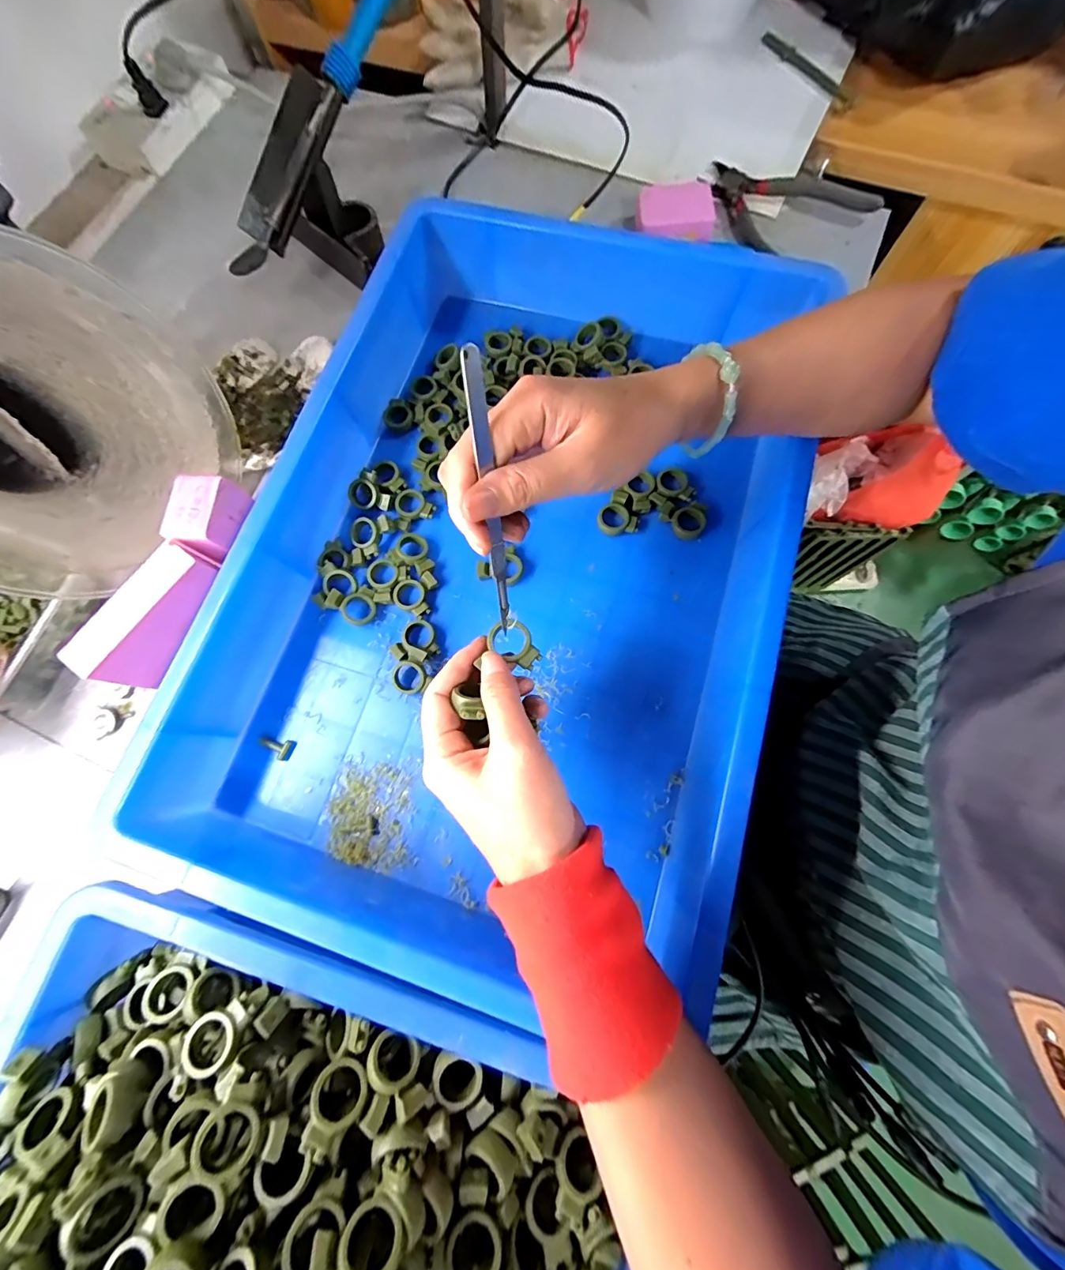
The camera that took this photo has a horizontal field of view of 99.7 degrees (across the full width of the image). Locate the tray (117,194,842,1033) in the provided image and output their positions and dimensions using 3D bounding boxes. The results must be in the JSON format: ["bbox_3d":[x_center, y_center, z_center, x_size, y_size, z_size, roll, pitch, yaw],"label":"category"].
[{"bbox_3d":[-0.012,-0.067,0.348,0.365,0.085,0.549,16,76,6],"label":"tray"}]

